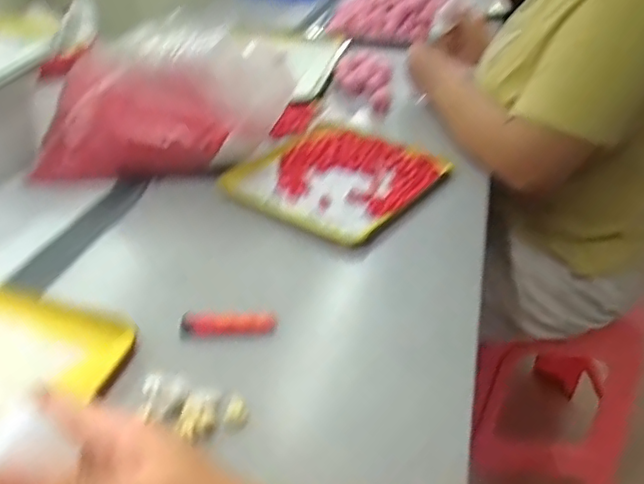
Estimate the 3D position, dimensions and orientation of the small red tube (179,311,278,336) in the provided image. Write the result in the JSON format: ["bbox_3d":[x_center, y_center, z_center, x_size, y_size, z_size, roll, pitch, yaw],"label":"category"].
[{"bbox_3d":[-0.081,0.069,0.538,0.081,0.019,0.019,-2,35,-13],"label":"small red tube"}]

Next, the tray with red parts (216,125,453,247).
[{"bbox_3d":[0.024,-0.083,0.756,0.189,0.022,0.252,27,39,26],"label":"tray with red parts"}]

